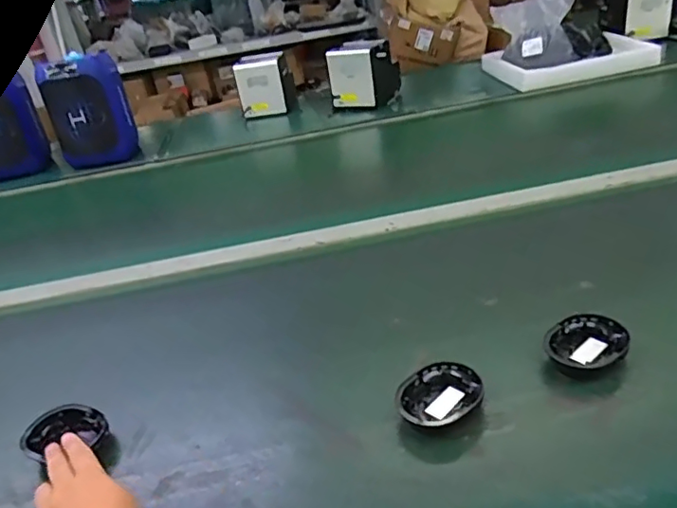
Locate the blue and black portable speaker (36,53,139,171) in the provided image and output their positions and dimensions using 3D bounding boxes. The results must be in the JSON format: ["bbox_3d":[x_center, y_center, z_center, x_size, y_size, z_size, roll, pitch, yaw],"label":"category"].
[{"bbox_3d":[-0.594,-0.337,1.325,0.173,0.251,0.089,-16,33,-14],"label":"blue and black portable speaker"}]

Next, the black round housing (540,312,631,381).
[{"bbox_3d":[0.262,0.098,0.591,0.088,0.025,0.068,-27,36,-28],"label":"black round housing"}]

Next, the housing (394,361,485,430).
[{"bbox_3d":[0.101,0.142,0.560,0.085,0.021,0.065,-30,38,-32],"label":"housing"}]

